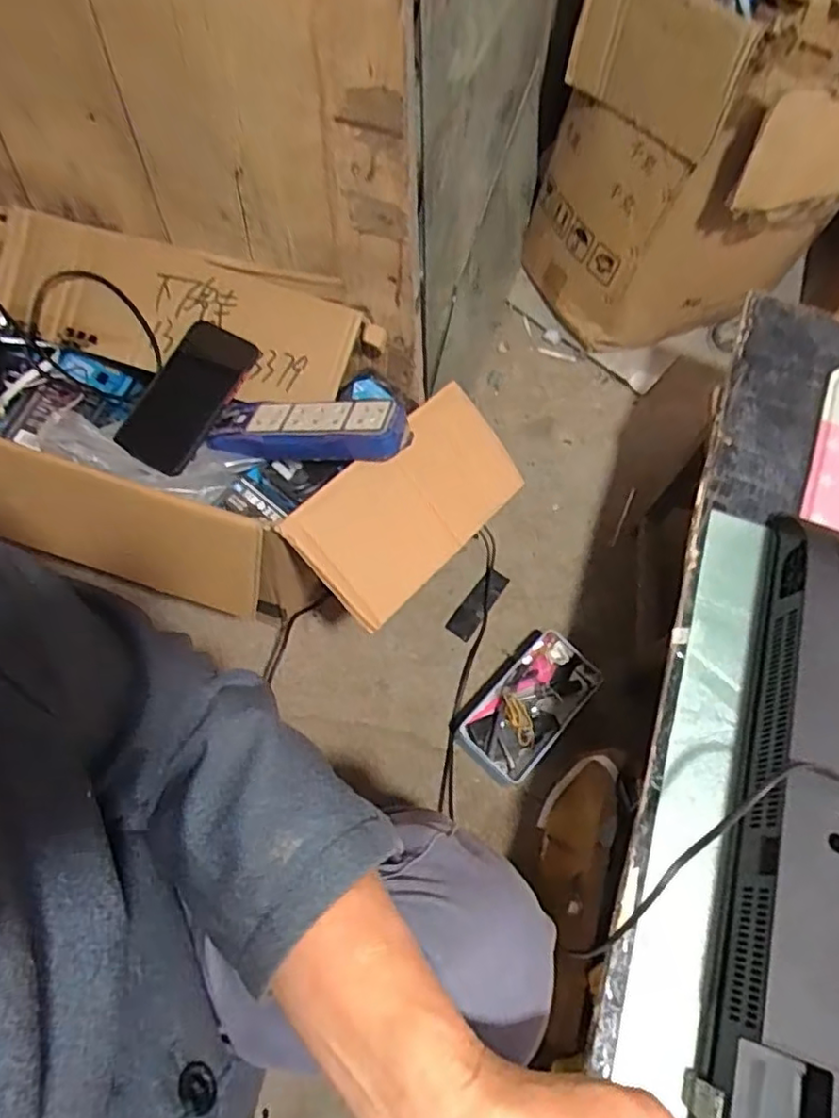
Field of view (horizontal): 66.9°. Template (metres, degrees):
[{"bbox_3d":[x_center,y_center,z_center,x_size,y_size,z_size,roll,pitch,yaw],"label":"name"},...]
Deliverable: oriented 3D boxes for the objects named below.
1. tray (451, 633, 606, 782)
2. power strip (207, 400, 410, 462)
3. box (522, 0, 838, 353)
[{"bbox_3d":[0.137,0.189,0.822,0.106,0.038,0.193,42,69,12],"label":"tray"},{"bbox_3d":[-0.110,-0.126,0.625,0.194,0.039,0.058,3,63,14],"label":"power strip"},{"bbox_3d":[0.437,-0.631,0.945,0.419,0.482,0.460,-30,73,-17],"label":"box"}]

